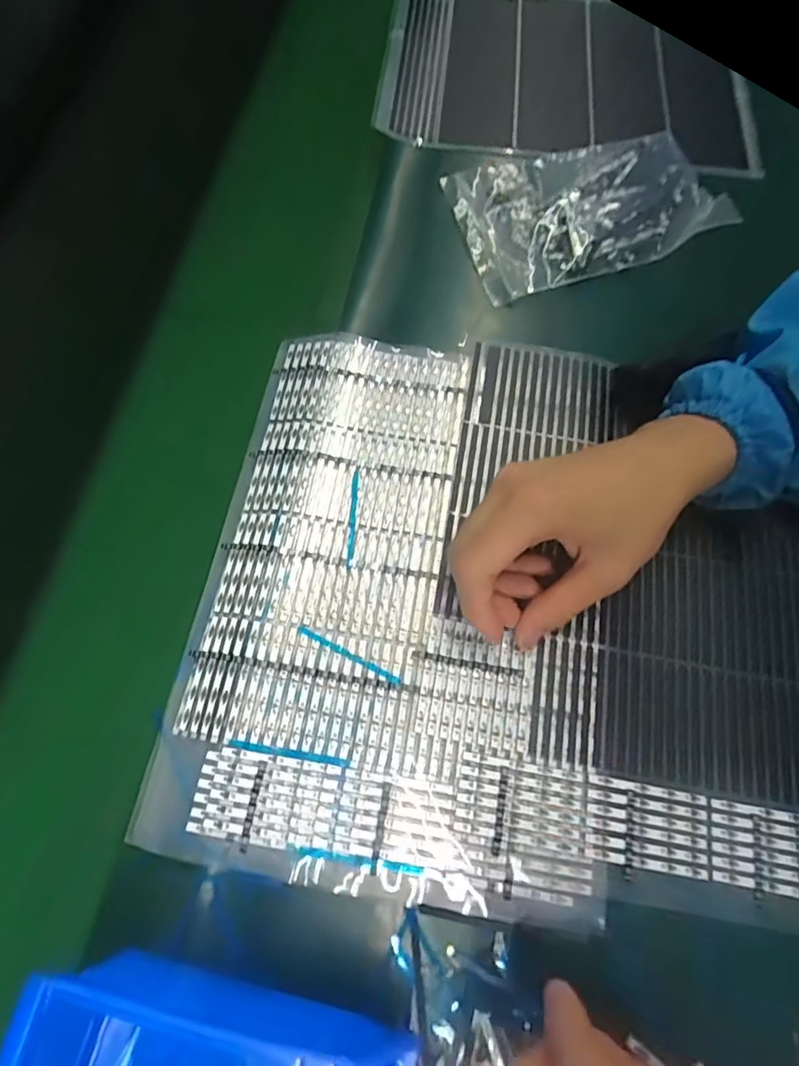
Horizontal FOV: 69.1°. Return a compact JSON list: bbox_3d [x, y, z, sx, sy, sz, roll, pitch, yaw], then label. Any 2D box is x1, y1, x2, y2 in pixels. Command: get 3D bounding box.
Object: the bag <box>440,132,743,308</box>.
[{"bbox_3d":[0.136,-0.242,0.423,0.188,0.015,0.122,-17,68,-6],"label":"bag"}]

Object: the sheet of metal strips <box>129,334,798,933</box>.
[{"bbox_3d":[0.065,0.034,0.329,0.343,0.016,0.310,11,68,1],"label":"sheet of metal strips"}]

